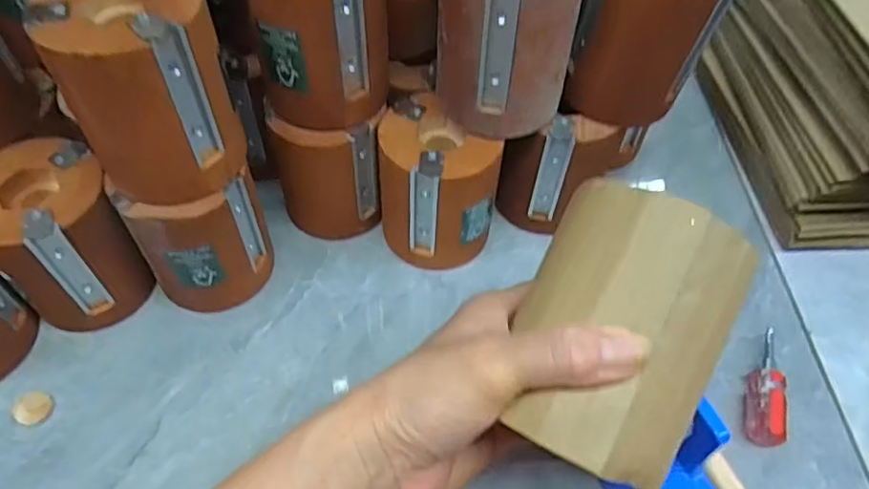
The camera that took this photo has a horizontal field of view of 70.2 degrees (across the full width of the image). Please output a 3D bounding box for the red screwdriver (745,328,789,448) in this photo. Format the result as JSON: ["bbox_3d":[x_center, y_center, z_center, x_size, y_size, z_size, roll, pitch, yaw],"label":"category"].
[{"bbox_3d":[0.211,0.088,0.391,0.021,0.023,0.078,16,56,8],"label":"red screwdriver"}]

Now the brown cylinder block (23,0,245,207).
[{"bbox_3d":[-0.146,-0.080,0.315,0.076,0.097,0.078,-18,58,-15],"label":"brown cylinder block"}]

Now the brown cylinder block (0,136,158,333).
[{"bbox_3d":[-0.229,-0.002,0.384,0.077,0.101,0.076,-28,61,-21],"label":"brown cylinder block"}]

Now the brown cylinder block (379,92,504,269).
[{"bbox_3d":[0.000,-0.040,0.421,0.077,0.098,0.075,-1,55,-4],"label":"brown cylinder block"}]

